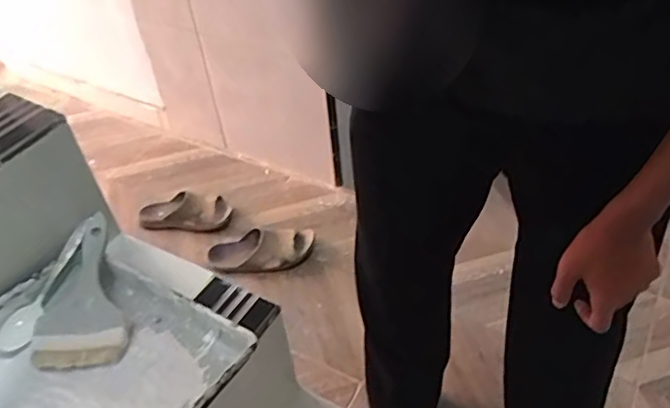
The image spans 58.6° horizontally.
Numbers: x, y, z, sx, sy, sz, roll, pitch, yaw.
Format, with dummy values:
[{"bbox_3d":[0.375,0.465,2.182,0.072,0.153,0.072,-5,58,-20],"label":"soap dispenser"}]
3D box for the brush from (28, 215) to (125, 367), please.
[{"bbox_3d":[-0.289,0.098,0.676,0.095,0.033,0.185,-13,44,-8],"label":"brush"}]

